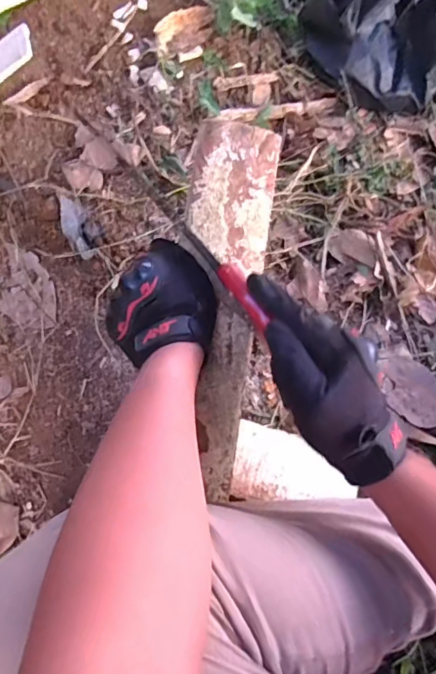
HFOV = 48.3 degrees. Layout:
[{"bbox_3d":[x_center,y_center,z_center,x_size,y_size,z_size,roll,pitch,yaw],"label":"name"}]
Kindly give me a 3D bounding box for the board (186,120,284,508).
[{"bbox_3d":[0.014,-0.039,0.486,0.088,0.021,0.378,1,80,1],"label":"board"}]

